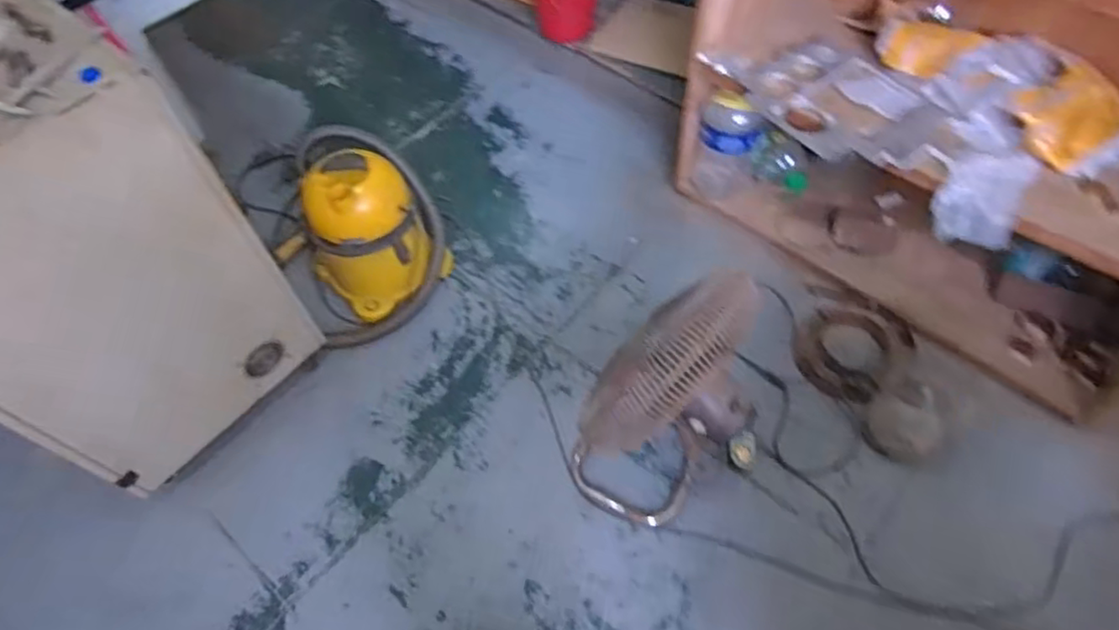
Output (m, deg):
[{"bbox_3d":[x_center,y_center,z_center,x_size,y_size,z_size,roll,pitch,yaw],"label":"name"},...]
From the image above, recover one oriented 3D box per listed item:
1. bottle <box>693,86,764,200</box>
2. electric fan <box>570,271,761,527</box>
[{"bbox_3d":[0.480,-0.480,1.872,0.163,0.344,0.136,11,59,12],"label":"bottle"},{"bbox_3d":[0.232,0.203,1.439,0.429,0.466,0.303,-27,59,-13],"label":"electric fan"}]

